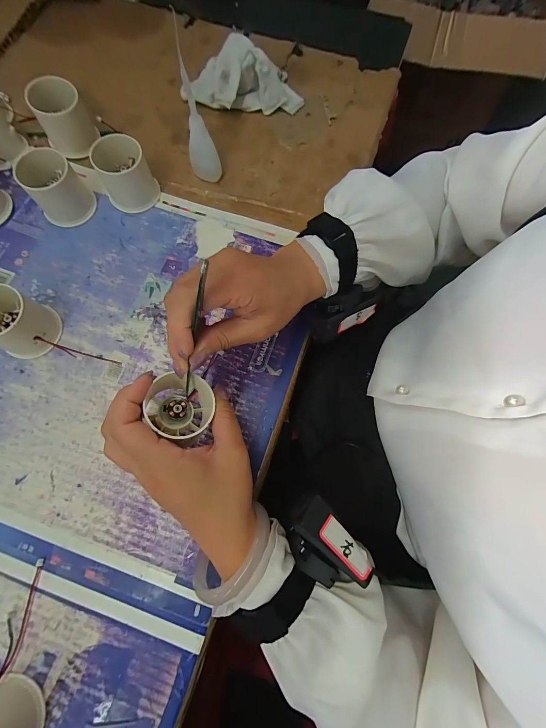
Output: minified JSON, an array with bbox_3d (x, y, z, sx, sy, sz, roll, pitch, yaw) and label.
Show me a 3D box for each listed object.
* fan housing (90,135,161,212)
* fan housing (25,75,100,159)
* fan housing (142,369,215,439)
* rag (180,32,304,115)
[{"bbox_3d":[-0.161,-0.208,0.326,0.053,0.049,0.060,-30,78,-9],"label":"fan housing"},{"bbox_3d":[-0.231,-0.272,0.336,0.050,0.057,0.043,-30,78,-9],"label":"fan housing"},{"bbox_3d":[-0.074,0.034,0.236,0.050,0.039,0.050,10,67,-25],"label":"fan housing"},{"bbox_3d":[-0.038,-0.353,0.369,0.152,0.052,0.071,-1,75,-2],"label":"rag"}]

